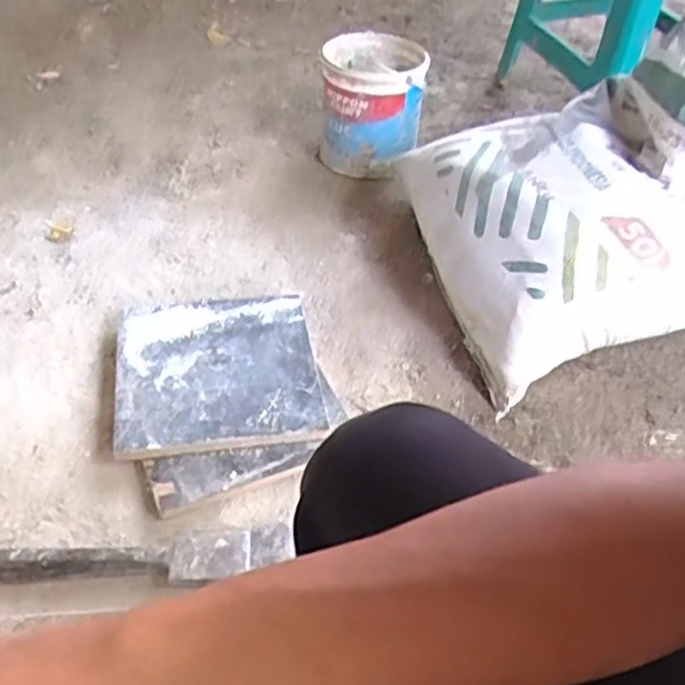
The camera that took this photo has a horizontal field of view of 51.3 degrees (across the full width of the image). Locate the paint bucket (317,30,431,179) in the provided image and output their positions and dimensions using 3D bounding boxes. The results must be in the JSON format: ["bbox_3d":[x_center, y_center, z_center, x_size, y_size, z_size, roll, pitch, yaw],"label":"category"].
[{"bbox_3d":[0.047,-0.399,1.229,0.172,0.206,0.172,2,48,-2],"label":"paint bucket"}]

